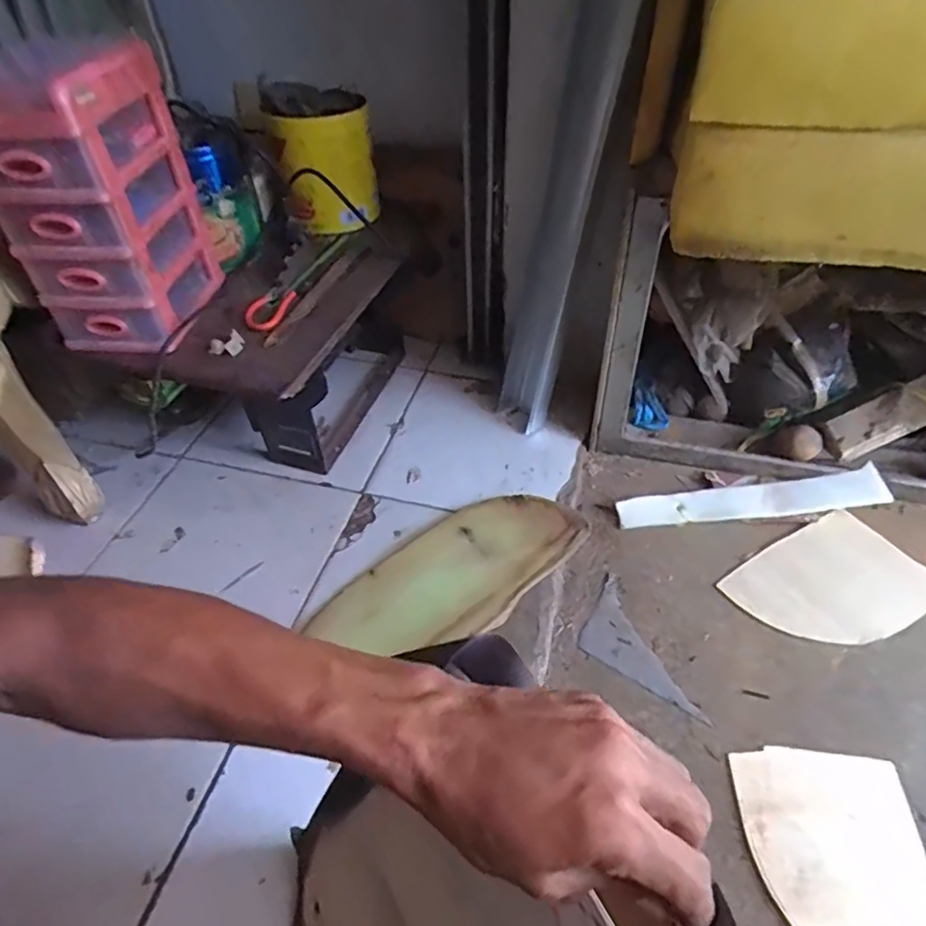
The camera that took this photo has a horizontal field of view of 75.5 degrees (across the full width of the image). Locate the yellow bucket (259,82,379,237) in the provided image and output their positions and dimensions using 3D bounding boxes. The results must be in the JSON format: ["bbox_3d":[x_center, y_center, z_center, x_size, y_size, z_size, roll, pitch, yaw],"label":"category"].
[{"bbox_3d":[-0.201,-0.445,0.878,0.139,0.174,0.139,-13,46,-9],"label":"yellow bucket"}]

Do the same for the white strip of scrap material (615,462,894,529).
[{"bbox_3d":[0.394,0.054,0.824,0.355,0.010,0.055,-8,60,2],"label":"white strip of scrap material"}]

